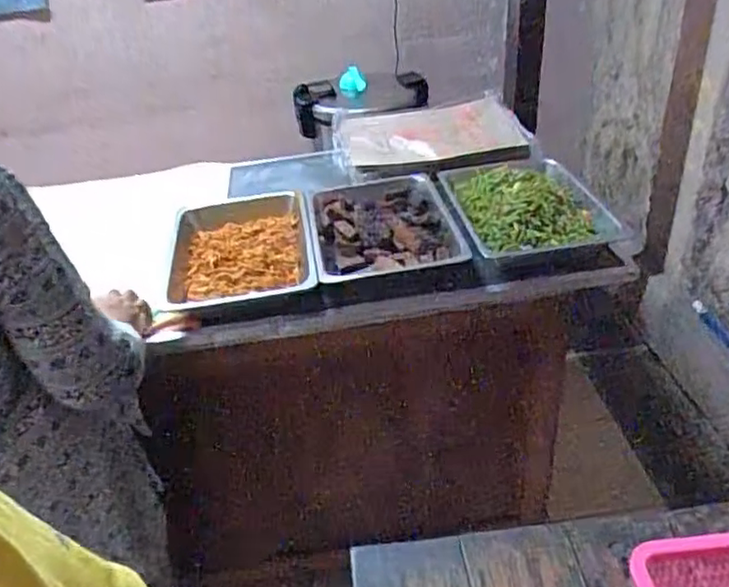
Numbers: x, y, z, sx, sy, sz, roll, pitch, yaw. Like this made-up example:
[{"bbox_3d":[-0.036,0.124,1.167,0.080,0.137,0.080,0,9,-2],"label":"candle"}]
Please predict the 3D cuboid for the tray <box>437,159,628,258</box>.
[{"bbox_3d":[0.300,-0.171,1.200,0.254,0.051,0.351,-8,35,-4],"label":"tray"}]

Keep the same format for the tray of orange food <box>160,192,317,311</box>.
[{"bbox_3d":[-0.239,-0.096,1.213,0.273,0.069,0.379,-9,35,-5],"label":"tray of orange food"}]

